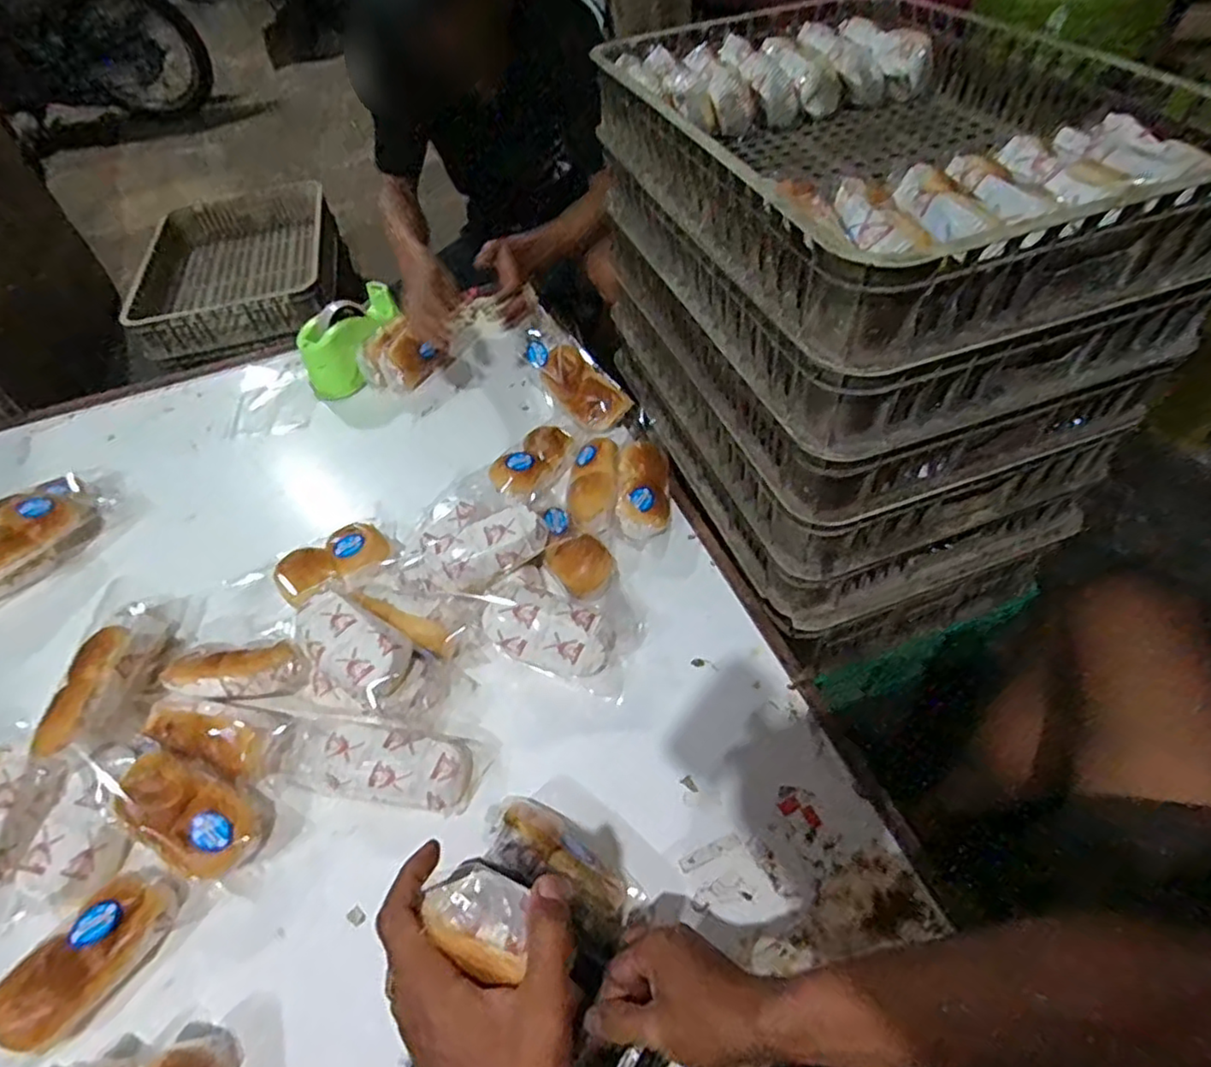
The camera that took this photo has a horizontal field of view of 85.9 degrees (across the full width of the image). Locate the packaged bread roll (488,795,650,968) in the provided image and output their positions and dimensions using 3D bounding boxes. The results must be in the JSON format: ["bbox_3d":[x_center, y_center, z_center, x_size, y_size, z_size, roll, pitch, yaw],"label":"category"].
[{"bbox_3d":[-0.038,0.298,0.587,0.158,0.066,0.072,28,58,26],"label":"packaged bread roll"}]

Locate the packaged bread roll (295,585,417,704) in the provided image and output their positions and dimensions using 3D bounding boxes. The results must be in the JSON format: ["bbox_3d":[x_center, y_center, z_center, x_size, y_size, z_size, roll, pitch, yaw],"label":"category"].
[{"bbox_3d":[-0.274,0.122,0.697,0.135,0.057,0.092,31,59,27],"label":"packaged bread roll"}]

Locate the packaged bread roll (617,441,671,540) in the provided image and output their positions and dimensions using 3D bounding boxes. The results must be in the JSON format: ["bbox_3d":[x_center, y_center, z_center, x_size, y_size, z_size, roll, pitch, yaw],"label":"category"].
[{"bbox_3d":[0.049,-0.062,0.843,0.066,0.046,0.138,-1,66,5],"label":"packaged bread roll"}]

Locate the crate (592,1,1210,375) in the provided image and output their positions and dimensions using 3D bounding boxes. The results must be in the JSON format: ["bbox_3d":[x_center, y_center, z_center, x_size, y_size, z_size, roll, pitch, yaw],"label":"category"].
[{"bbox_3d":[0.274,-0.416,0.674,0.430,0.094,0.605,-17,51,-9],"label":"crate"}]

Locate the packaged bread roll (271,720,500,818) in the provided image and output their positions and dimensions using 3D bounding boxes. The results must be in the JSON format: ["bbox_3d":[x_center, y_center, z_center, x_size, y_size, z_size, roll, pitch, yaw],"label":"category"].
[{"bbox_3d":[-0.232,0.232,0.672,0.207,0.049,0.085,6,51,11],"label":"packaged bread roll"}]

